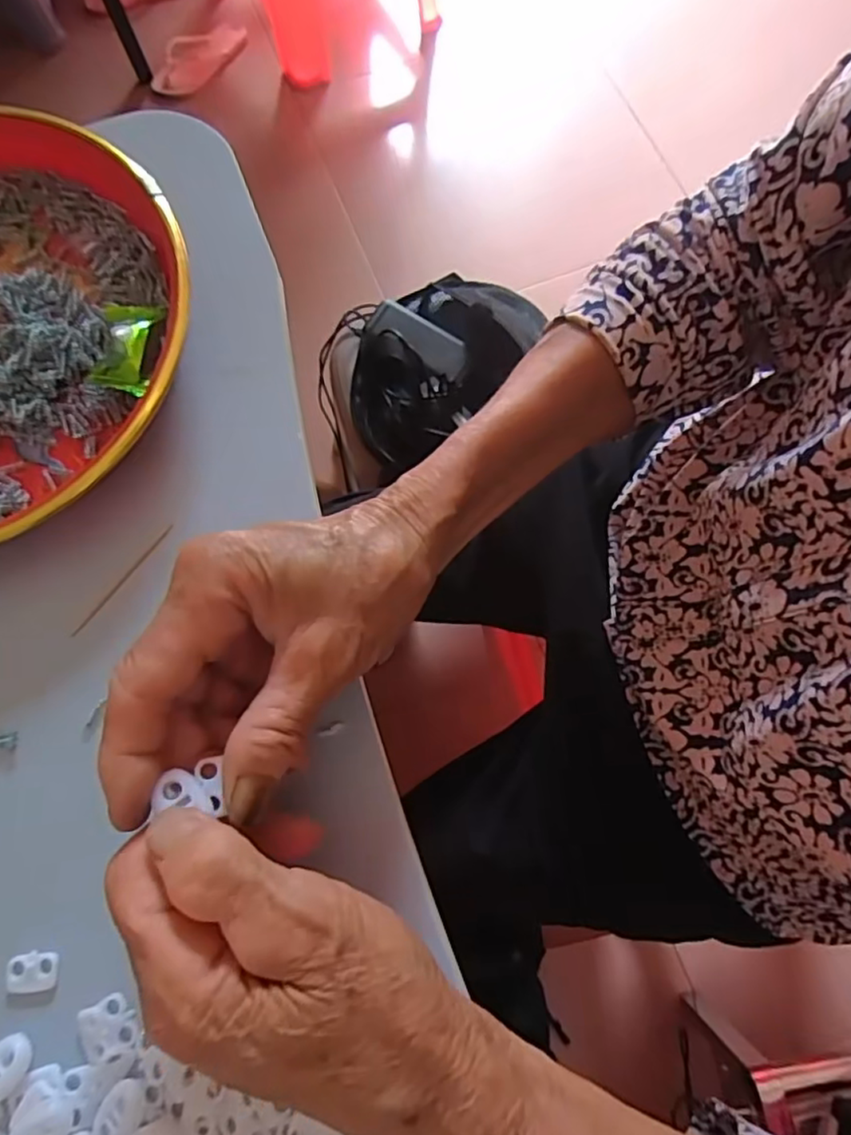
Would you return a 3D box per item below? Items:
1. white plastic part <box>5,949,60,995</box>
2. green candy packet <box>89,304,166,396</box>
[{"bbox_3d":[-0.143,0.147,0.228,0.019,0.004,0.013,-8,73,-1],"label":"white plastic part"},{"bbox_3d":[-0.136,-0.100,0.281,0.026,0.012,0.049,1,73,1],"label":"green candy packet"}]

